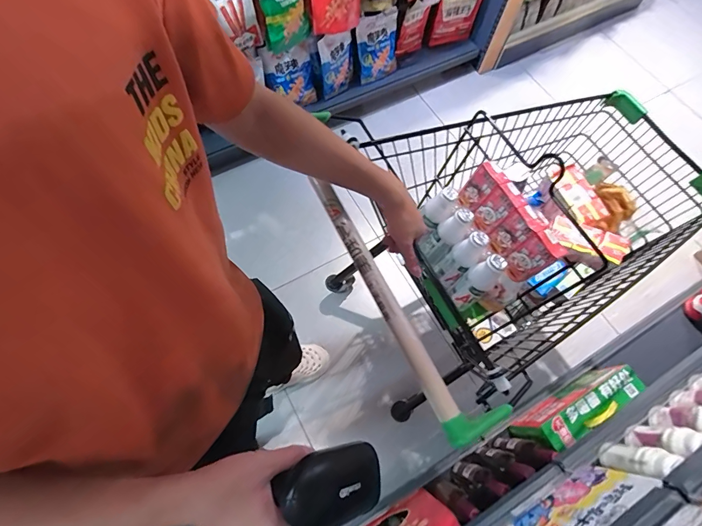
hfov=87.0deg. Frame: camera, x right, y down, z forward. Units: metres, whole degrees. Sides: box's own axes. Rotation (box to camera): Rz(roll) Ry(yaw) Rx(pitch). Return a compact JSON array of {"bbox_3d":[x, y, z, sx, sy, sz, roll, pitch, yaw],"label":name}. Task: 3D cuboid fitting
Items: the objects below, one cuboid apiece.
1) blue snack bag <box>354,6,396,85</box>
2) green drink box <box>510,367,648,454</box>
[{"bbox_3d":[0.114,-0.920,1.582,0.179,0.273,0.051,-19,54,-5],"label":"blue snack bag"},{"bbox_3d":[0.636,0.422,1.063,0.353,0.174,0.082,-27,70,-14],"label":"green drink box"}]

